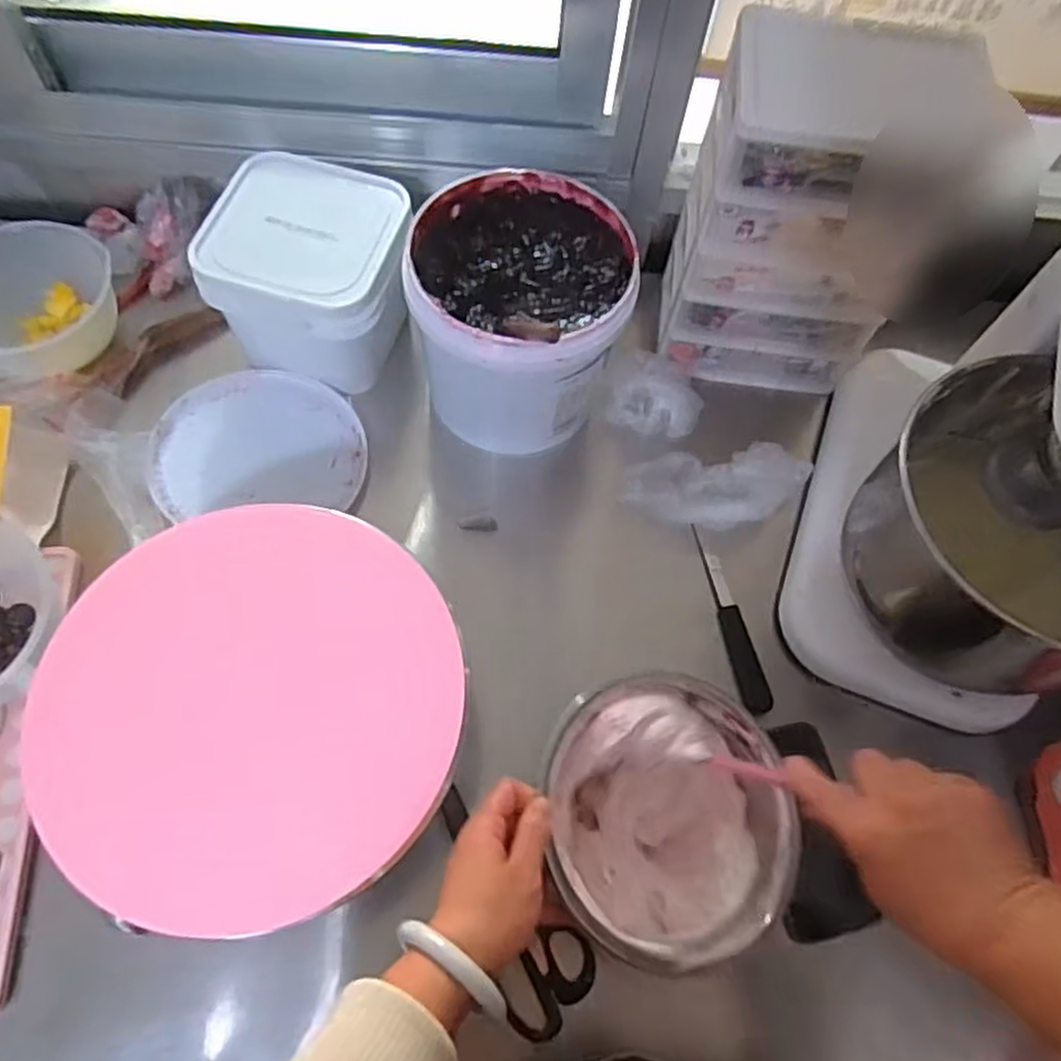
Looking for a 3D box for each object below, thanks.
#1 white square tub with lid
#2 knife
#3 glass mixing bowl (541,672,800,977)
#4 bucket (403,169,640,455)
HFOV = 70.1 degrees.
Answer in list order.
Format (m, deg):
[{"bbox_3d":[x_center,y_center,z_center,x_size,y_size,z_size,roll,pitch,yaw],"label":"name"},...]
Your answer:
[{"bbox_3d":[-0.212,-0.247,0.743,0.177,0.124,0.175,10,64,1],"label":"white square tub with lid"},{"bbox_3d":[0.182,0.079,0.696,0.025,0.014,0.179,-9,65,-8],"label":"knife"},{"bbox_3d":[0.101,0.210,0.564,0.176,0.082,0.192,2,64,-3],"label":"glass mixing bowl"},{"bbox_3d":[-0.009,-0.194,0.720,0.183,0.184,0.194,2,64,-3],"label":"bucket"}]

